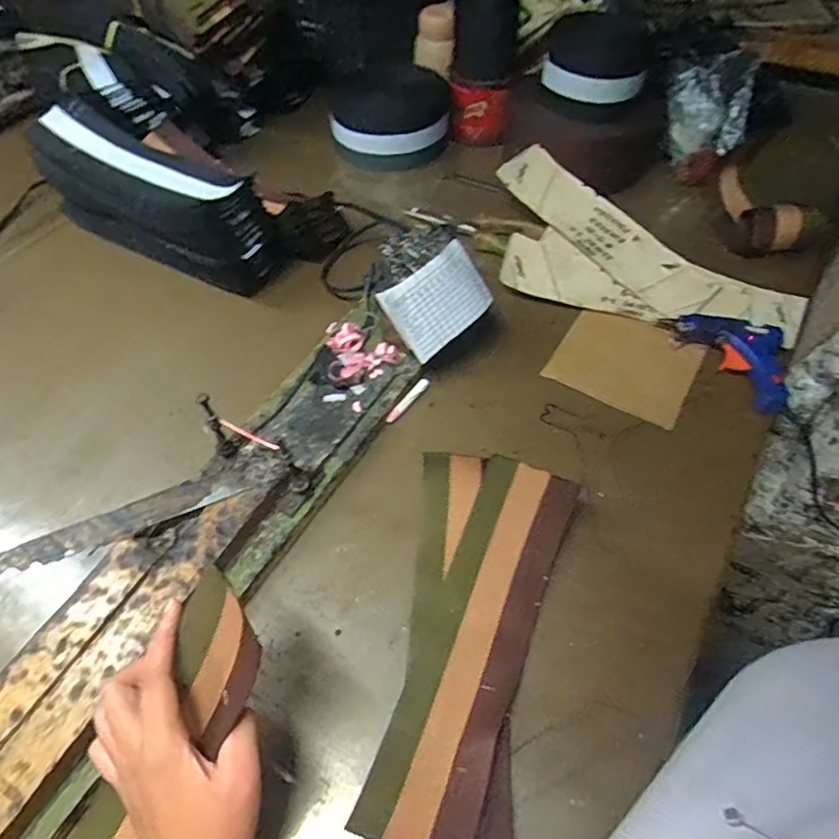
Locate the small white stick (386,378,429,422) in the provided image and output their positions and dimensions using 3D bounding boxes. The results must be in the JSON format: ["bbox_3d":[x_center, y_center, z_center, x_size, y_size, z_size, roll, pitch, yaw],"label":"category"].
[{"bbox_3d":[-0.011,-0.020,0.548,0.010,0.007,0.064,30,61,20],"label":"small white stick"}]

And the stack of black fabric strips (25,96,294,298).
[{"bbox_3d":[-0.307,-0.259,0.657,0.315,0.116,0.094,27,60,19],"label":"stack of black fabric strips"}]

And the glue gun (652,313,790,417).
[{"bbox_3d":[0.306,-0.061,0.559,0.115,0.025,0.095,10,56,9],"label":"glue gun"}]

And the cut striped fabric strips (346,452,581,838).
[{"bbox_3d":[0.035,0.155,0.406,0.122,0.043,0.271,11,56,9],"label":"cut striped fabric strips"}]

